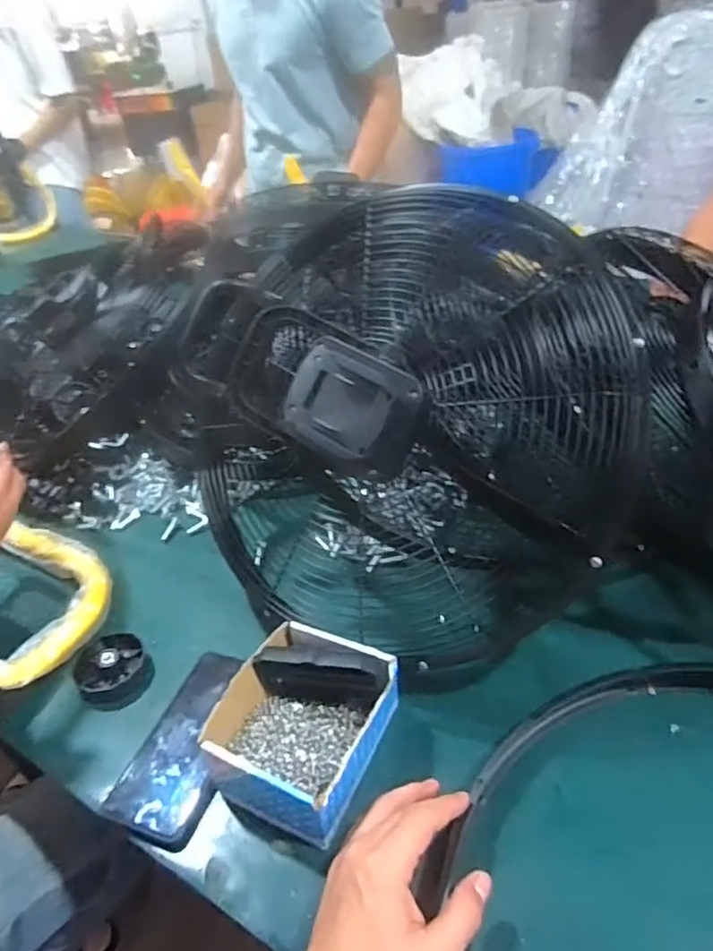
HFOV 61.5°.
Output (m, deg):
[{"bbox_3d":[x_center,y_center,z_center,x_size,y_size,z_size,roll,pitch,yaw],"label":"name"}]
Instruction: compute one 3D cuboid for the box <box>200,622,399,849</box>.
[{"bbox_3d":[-0.047,0.205,0.494,0.125,0.089,0.137,14,43,25],"label":"box"}]

